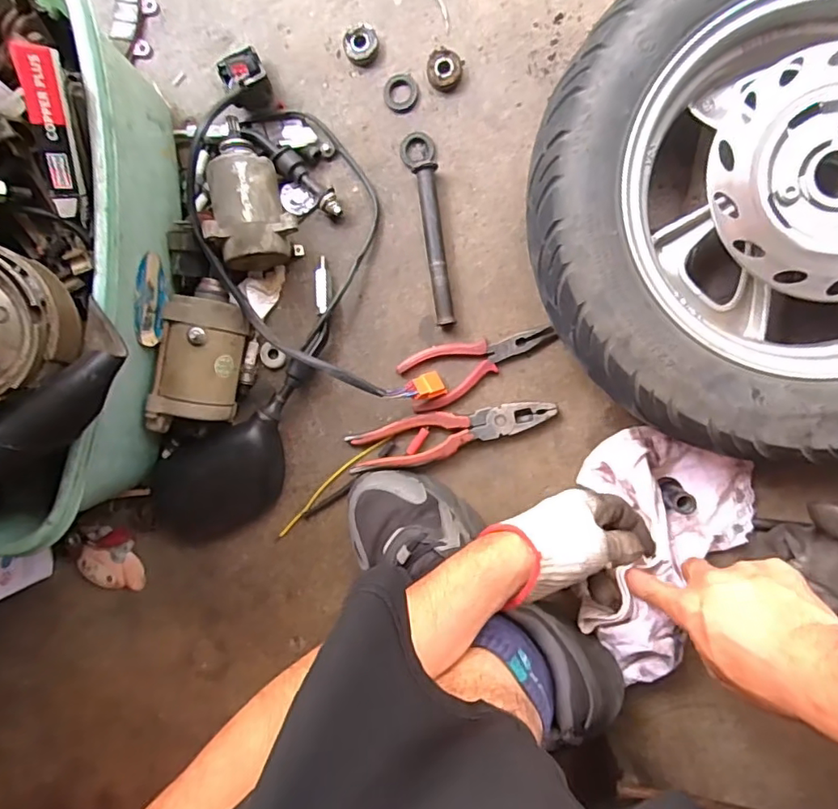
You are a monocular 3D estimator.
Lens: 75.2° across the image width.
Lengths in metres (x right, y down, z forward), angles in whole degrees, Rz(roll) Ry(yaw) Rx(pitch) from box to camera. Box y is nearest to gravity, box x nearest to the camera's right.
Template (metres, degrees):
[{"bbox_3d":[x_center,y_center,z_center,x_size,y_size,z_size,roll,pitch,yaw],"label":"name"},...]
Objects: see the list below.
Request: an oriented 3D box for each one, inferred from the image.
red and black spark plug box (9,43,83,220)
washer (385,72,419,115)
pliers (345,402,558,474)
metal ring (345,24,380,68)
[{"bbox_3d":[-0.238,-0.175,0.353,0.017,0.025,0.097,25,122,39],"label":"red and black spark plug box"},{"bbox_3d":[-0.017,-0.282,0.492,0.030,0.007,0.033,0,92,7],"label":"washer"},{"bbox_3d":[0.029,0.027,0.500,0.188,0.018,0.043,-12,91,7],"label":"pliers"},{"bbox_3d":[-0.052,-0.326,0.493,0.031,0.010,0.030,0,92,7],"label":"metal ring"}]

